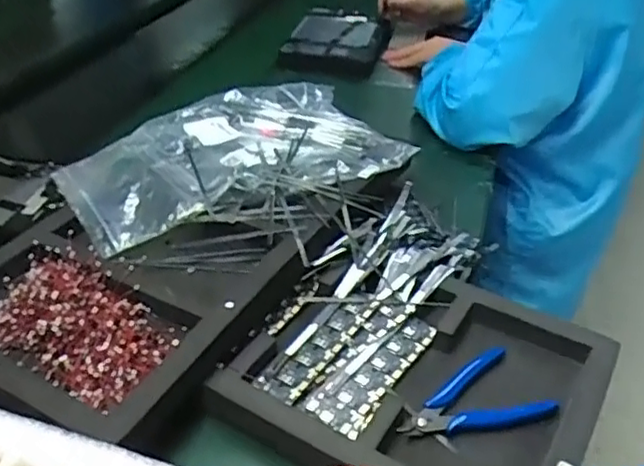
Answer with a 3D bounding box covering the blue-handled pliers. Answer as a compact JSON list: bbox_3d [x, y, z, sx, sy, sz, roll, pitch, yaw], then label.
[{"bbox_3d":[0.110,0.126,0.476,0.110,0.012,0.069,-16,40,-22],"label":"blue-handled pliers"}]

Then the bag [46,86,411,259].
[{"bbox_3d":[-0.098,-0.084,0.668,0.323,0.037,0.228,-19,41,-25],"label":"bag"}]

